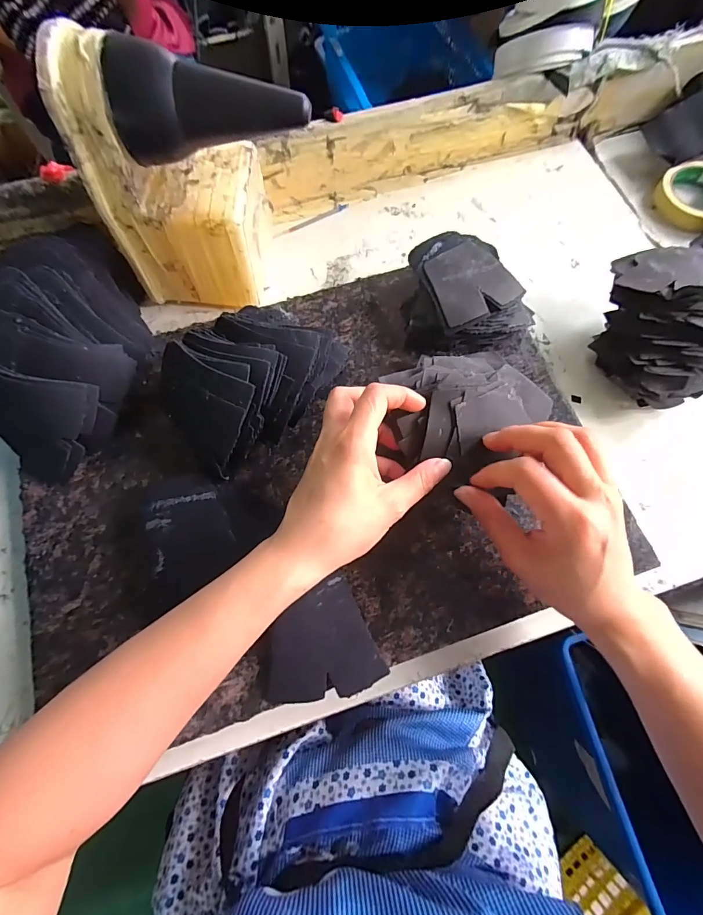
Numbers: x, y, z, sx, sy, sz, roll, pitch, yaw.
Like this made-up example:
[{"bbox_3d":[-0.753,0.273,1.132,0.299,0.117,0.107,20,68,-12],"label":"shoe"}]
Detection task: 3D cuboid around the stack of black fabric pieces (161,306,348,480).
[{"bbox_3d":[-0.091,-0.070,0.341,0.111,0.079,0.160,37,75,13],"label":"stack of black fabric pieces"}]

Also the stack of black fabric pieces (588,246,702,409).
[{"bbox_3d":[0.293,-0.120,0.373,0.109,0.090,0.126,14,72,6],"label":"stack of black fabric pieces"}]

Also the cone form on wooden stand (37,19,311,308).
[{"bbox_3d":[-0.126,-0.235,0.359,0.181,0.208,0.084,-1,71,1],"label":"cone form on wooden stand"}]

